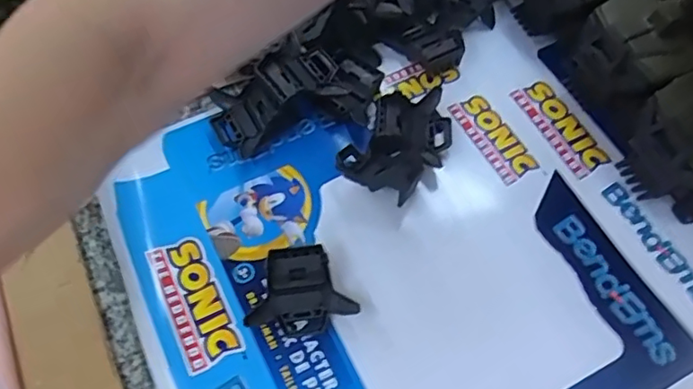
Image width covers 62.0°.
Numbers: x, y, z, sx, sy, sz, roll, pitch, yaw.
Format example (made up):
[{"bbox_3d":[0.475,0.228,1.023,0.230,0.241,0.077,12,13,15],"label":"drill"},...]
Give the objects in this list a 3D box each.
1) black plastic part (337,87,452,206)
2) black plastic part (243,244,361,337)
[{"bbox_3d":[0.039,-0.040,0.414,0.058,0.032,0.106,29,66,13],"label":"black plastic part"},{"bbox_3d":[-0.029,0.061,0.367,0.065,0.020,0.053,-5,63,-4],"label":"black plastic part"}]

